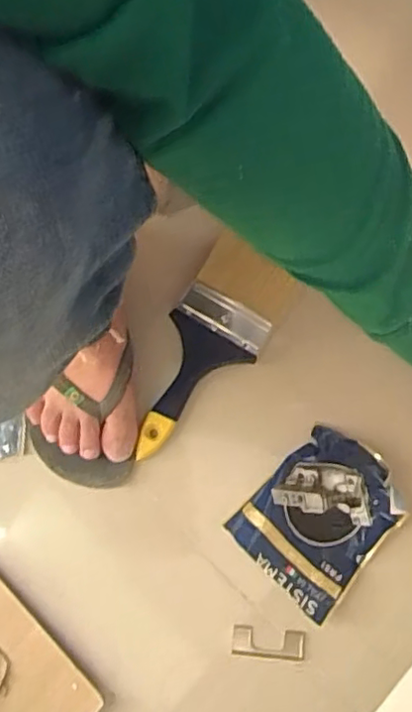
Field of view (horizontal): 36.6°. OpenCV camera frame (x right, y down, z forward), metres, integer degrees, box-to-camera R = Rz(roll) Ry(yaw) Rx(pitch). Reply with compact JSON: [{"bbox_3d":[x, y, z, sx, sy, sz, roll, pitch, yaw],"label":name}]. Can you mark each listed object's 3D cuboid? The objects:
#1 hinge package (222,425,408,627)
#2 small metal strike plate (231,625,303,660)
[{"bbox_3d":[0.106,0.146,0.571,0.116,0.041,0.144,42,78,10],"label":"hinge package"},{"bbox_3d":[0.055,0.255,0.553,0.064,0.005,0.025,6,74,1],"label":"small metal strike plate"}]

